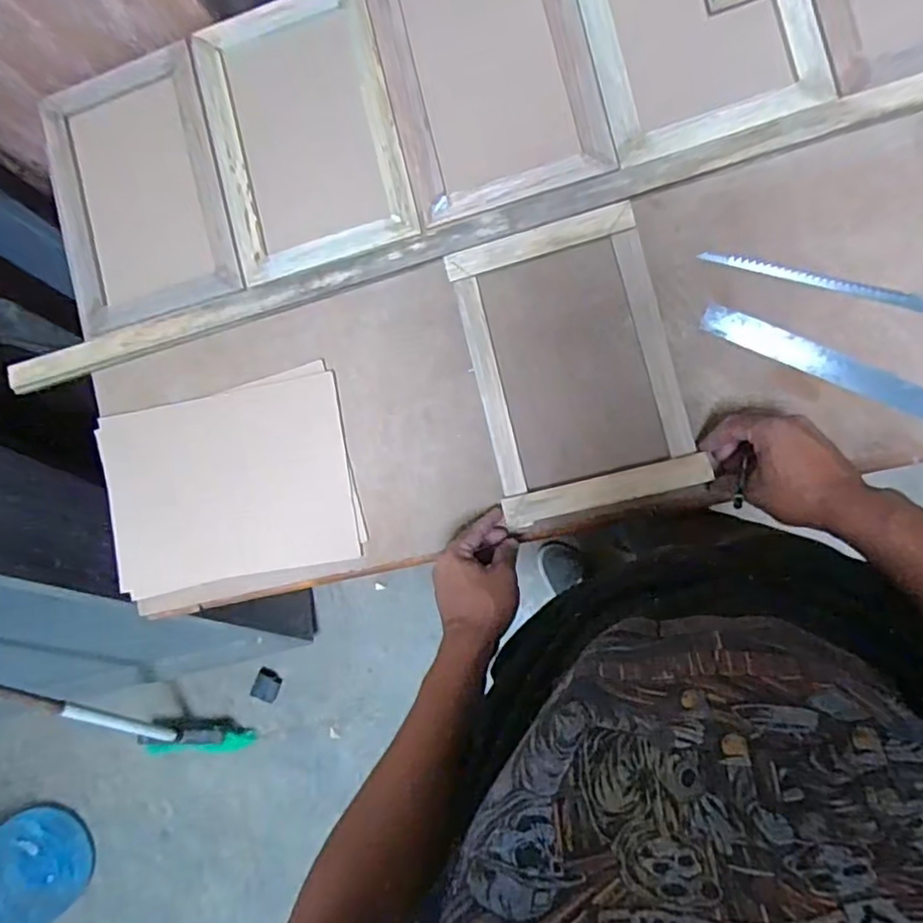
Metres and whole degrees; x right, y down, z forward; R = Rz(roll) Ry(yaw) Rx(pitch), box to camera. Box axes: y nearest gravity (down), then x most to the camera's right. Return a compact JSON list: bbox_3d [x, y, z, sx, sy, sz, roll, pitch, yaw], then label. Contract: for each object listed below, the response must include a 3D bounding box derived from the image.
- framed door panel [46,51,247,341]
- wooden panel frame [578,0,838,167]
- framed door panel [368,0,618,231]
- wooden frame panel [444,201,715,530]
[{"bbox_3d":[-0.380,-0.305,0.717,0.213,0.026,0.286,-15,85,10],"label":"framed door panel"},{"bbox_3d":[0.222,-0.459,0.605,0.199,0.008,0.288,-14,85,10],"label":"wooden panel frame"},{"bbox_3d":[0.022,-0.416,0.644,0.202,0.020,0.302,-14,85,10],"label":"framed door panel"},{"bbox_3d":[0.113,-0.098,0.633,0.199,0.018,0.294,-15,89,9],"label":"wooden frame panel"}]

